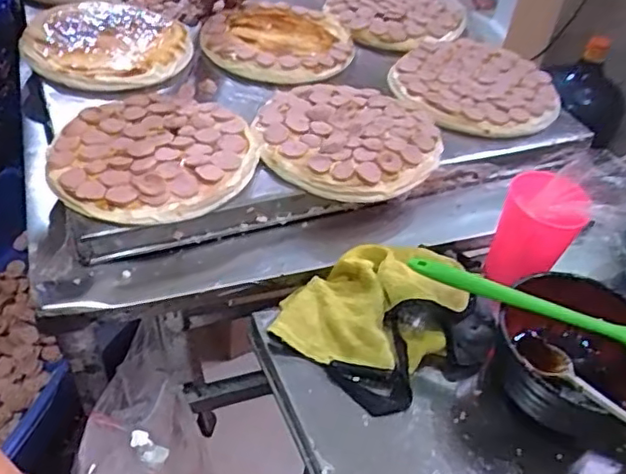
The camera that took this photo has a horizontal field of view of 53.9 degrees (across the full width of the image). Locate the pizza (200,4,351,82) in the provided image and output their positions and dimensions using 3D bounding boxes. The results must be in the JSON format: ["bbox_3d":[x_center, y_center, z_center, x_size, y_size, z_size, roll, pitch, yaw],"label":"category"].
[{"bbox_3d":[-0.043,-0.263,0.810,0.185,0.022,0.181,3,47,-3],"label":"pizza"}]

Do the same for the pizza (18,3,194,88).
[{"bbox_3d":[-0.249,-0.241,0.744,0.193,0.017,0.181,-6,48,-11],"label":"pizza"}]

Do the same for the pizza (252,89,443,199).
[{"bbox_3d":[0.037,-0.110,0.654,0.189,0.023,0.174,3,47,-3],"label":"pizza"}]

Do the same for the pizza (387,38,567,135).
[{"bbox_3d":[0.204,-0.190,0.770,0.199,0.015,0.197,3,47,-3],"label":"pizza"}]

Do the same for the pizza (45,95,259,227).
[{"bbox_3d":[-0.154,-0.084,0.603,0.184,0.019,0.181,3,47,-3],"label":"pizza"}]

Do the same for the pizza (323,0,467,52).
[{"bbox_3d":[0.120,-0.335,0.912,0.198,0.020,0.190,3,47,-3],"label":"pizza"}]

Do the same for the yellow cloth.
[{"bbox_3d":[0.050,0.058,0.552,0.161,0.049,0.112,2,44,-5],"label":"yellow cloth"}]

